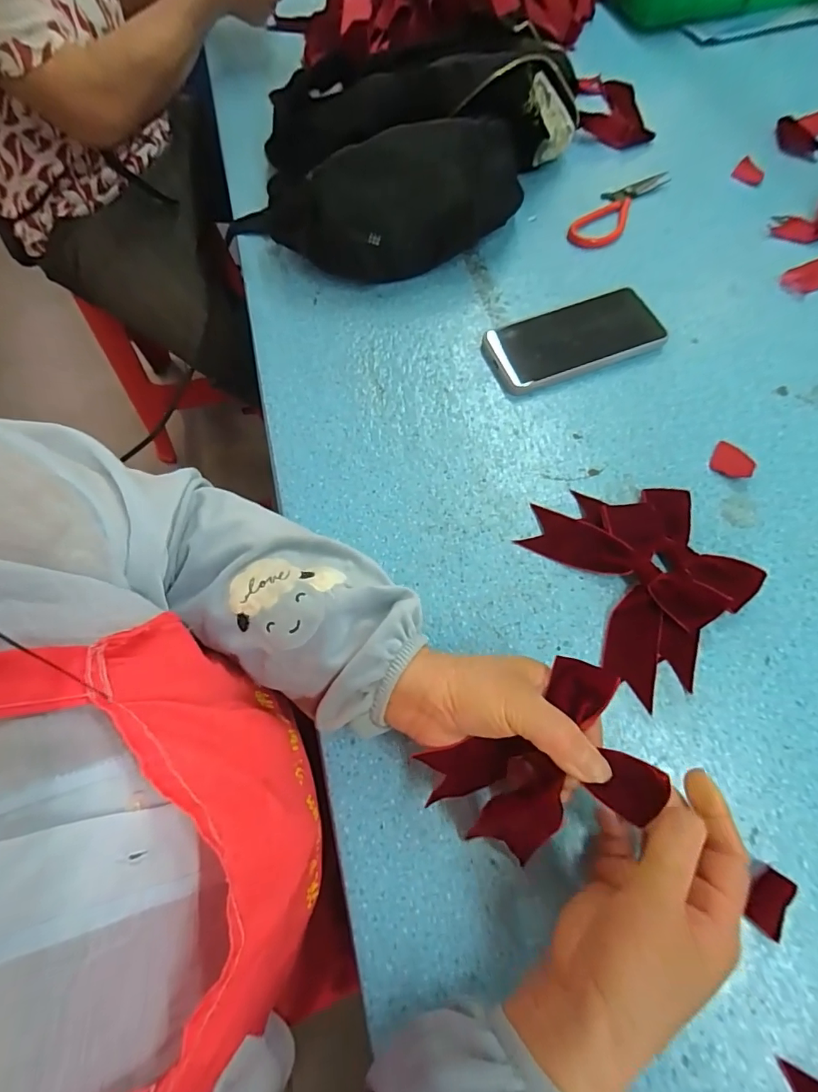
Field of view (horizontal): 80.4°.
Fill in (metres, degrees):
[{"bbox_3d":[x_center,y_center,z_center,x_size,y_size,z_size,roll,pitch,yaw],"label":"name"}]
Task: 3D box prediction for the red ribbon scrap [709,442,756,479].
[{"bbox_3d":[0.281,-0.073,0.418,0.034,0.004,0.032,-1,67,2],"label":"red ribbon scrap"}]

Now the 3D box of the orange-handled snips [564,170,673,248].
[{"bbox_3d":[0.241,-0.391,0.556,0.050,0.005,0.162,36,73,16],"label":"orange-handled snips"}]

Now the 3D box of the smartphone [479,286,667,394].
[{"bbox_3d":[0.158,-0.201,0.471,0.163,0.013,0.080,-18,67,-5],"label":"smartphone"}]

